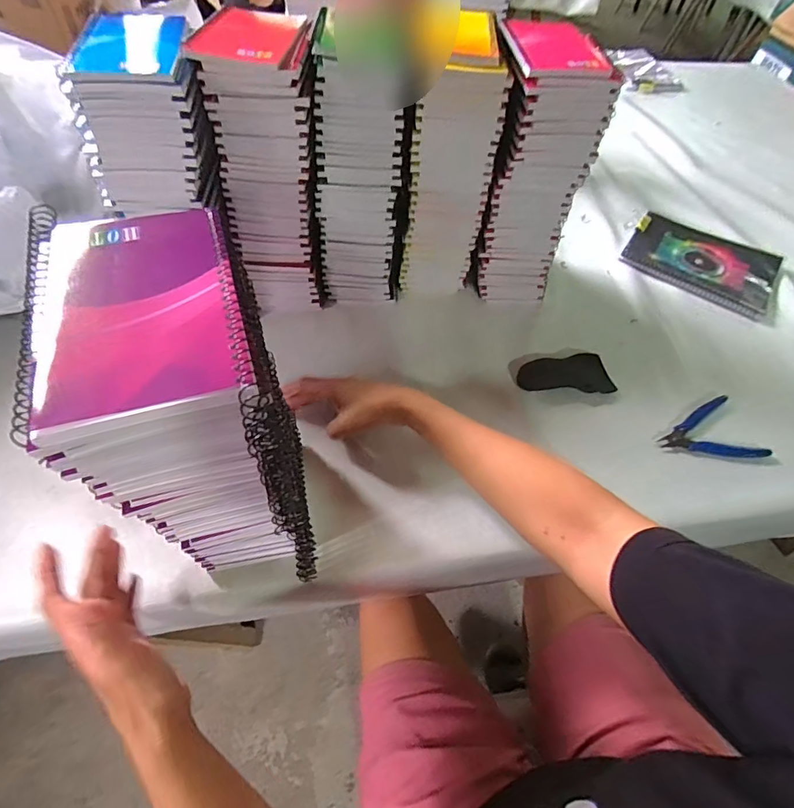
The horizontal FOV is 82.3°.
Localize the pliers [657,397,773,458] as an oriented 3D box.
[{"bbox_3d":[0.363,0.037,0.535,0.116,0.013,0.080,-11,57,-12],"label":"pliers"}]

